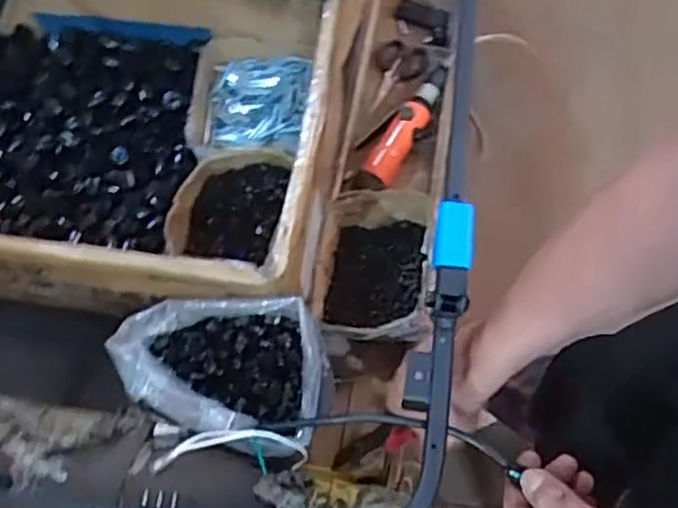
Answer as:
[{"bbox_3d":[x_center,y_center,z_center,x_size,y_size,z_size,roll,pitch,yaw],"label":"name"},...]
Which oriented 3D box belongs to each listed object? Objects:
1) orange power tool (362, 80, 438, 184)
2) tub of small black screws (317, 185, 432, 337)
[{"bbox_3d":[0.078,-0.154,0.900,0.043,0.047,0.148,32,72,12],"label":"orange power tool"},{"bbox_3d":[0.042,0.014,0.785,0.108,0.078,0.168,7,69,3],"label":"tub of small black screws"}]

